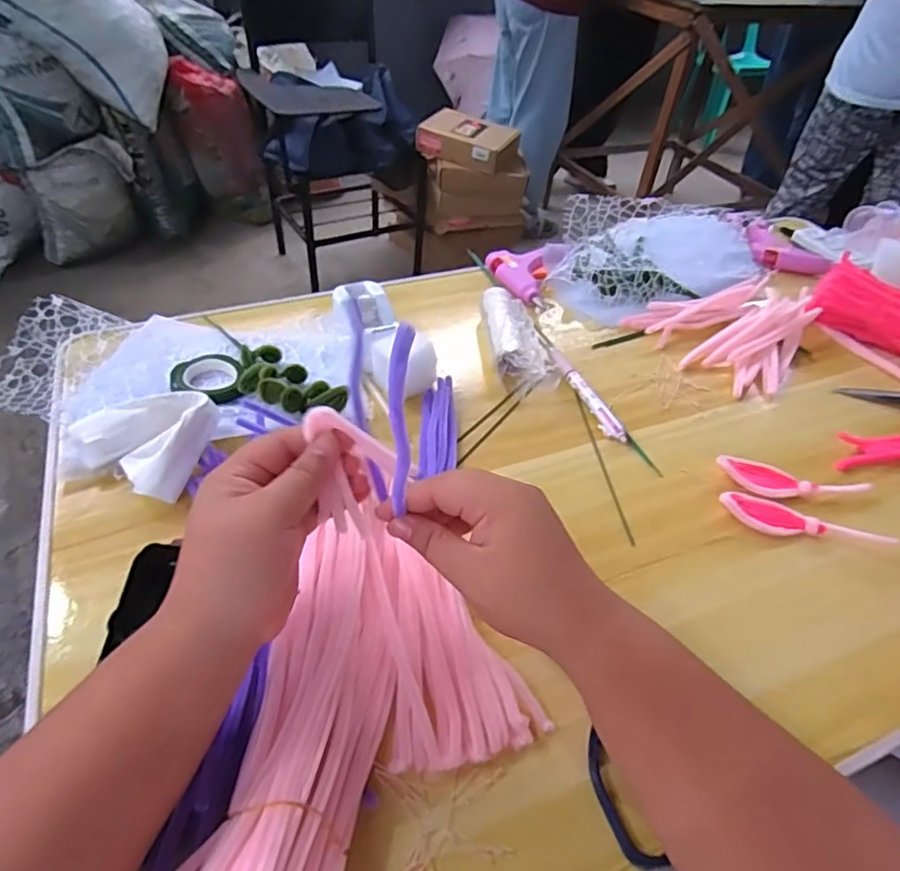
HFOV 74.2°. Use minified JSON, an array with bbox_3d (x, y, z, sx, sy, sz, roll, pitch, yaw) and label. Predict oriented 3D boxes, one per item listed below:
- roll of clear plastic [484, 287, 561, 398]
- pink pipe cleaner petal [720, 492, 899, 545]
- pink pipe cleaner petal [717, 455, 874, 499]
[{"bbox_3d":[0.067,-0.099,0.602,0.065,0.037,0.146,-2,44,-6],"label":"roll of clear plastic"},{"bbox_3d":[0.274,0.068,0.461,0.121,0.010,0.030,13,45,9],"label":"pink pipe cleaner petal"},{"bbox_3d":[0.281,0.041,0.489,0.112,0.013,0.032,16,45,12],"label":"pink pipe cleaner petal"}]

